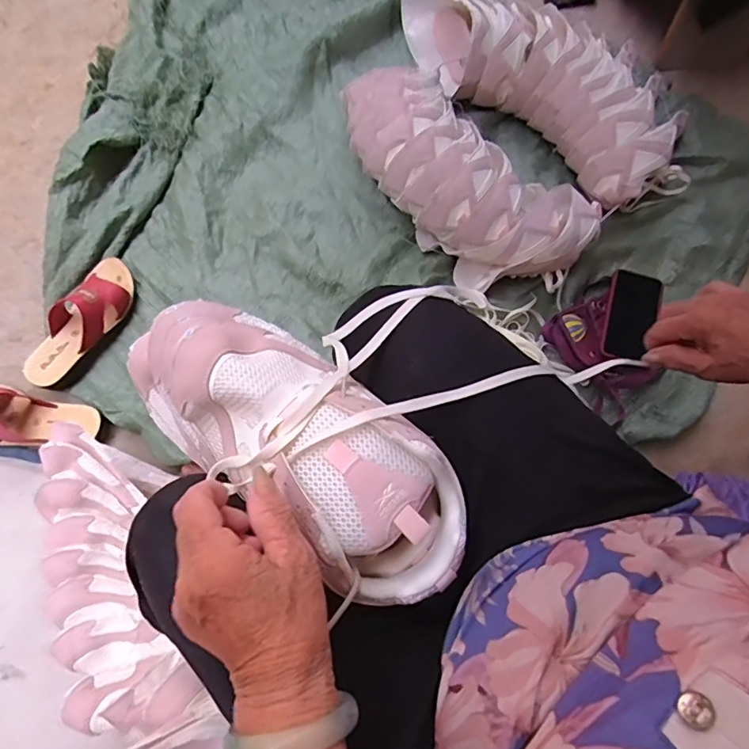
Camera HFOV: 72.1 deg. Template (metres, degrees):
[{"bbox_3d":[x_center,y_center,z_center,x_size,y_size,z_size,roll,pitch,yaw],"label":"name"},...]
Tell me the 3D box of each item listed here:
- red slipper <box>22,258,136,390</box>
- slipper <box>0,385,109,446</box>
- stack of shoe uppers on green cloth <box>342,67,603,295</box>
[{"bbox_3d":[-0.463,-0.087,0.802,0.091,0.072,0.226,32,76,7],"label":"red slipper"},{"bbox_3d":[-0.519,0.067,0.759,0.232,0.064,0.086,14,74,2],"label":"slipper"},{"bbox_3d":[0.136,-0.313,0.837,0.440,0.145,0.195,42,77,9],"label":"stack of shoe uppers on green cloth"}]

